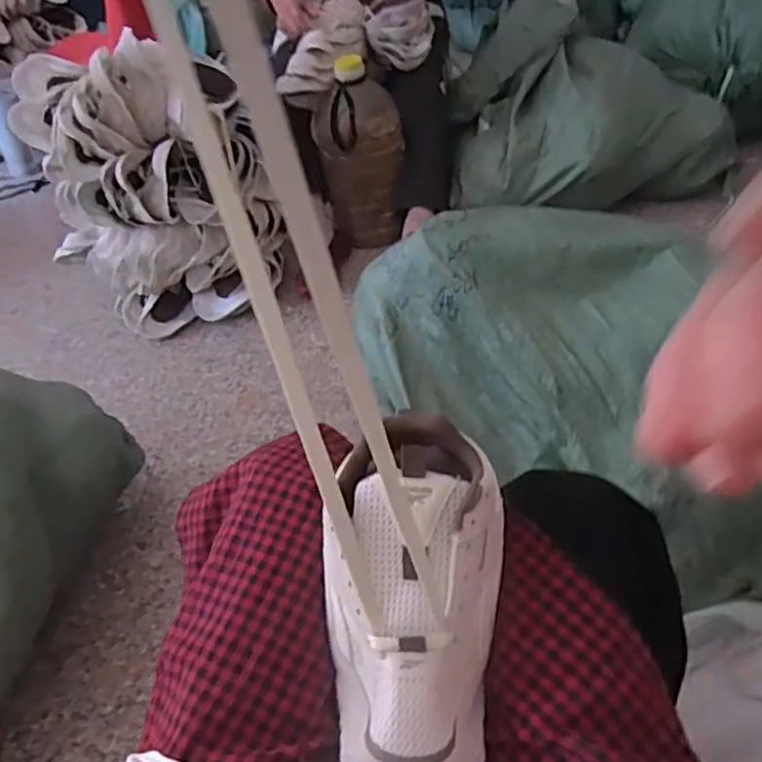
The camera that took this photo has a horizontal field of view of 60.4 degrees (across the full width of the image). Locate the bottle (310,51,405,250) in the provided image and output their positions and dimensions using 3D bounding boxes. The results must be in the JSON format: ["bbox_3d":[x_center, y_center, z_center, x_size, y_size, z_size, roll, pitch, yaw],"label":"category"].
[{"bbox_3d":[-0.044,-0.504,1.479,0.183,0.366,0.162,-9,41,-3],"label":"bottle"}]

